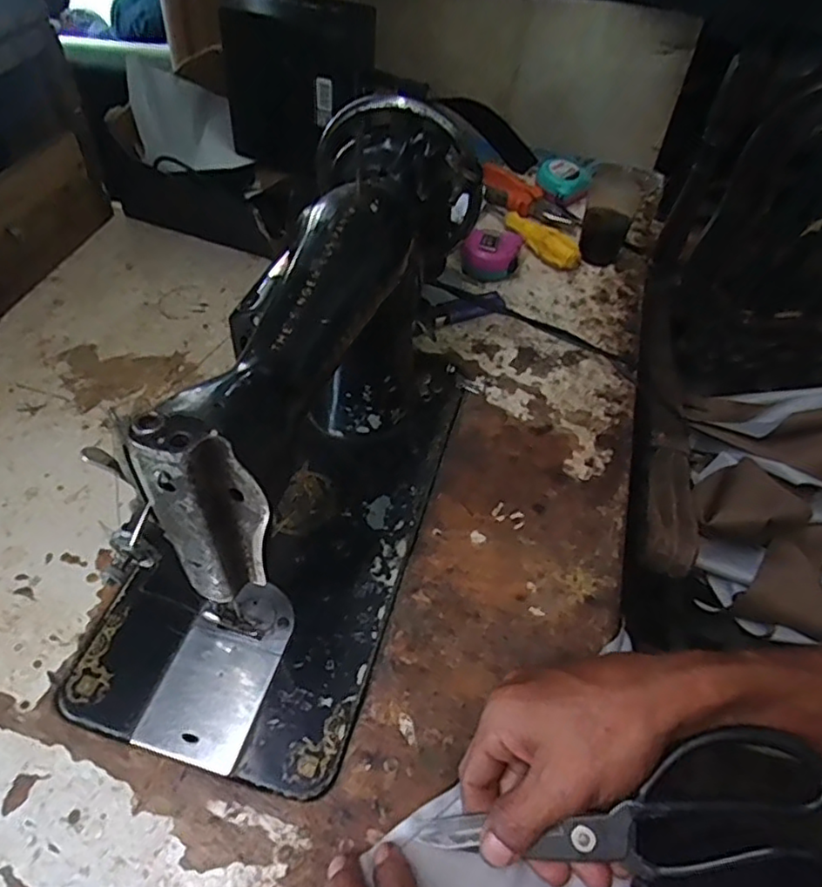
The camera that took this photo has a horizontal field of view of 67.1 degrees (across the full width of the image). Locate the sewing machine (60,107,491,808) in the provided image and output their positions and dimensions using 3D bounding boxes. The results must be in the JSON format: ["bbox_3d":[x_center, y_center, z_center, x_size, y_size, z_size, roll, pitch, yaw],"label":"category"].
[{"bbox_3d":[-0.072,-0.027,0.414,0.176,0.195,0.411,15,51,8],"label":"sewing machine"}]

